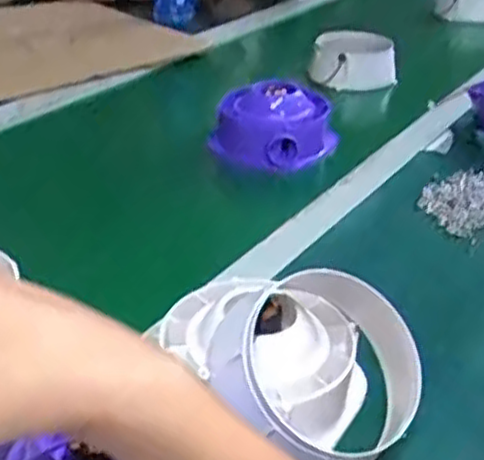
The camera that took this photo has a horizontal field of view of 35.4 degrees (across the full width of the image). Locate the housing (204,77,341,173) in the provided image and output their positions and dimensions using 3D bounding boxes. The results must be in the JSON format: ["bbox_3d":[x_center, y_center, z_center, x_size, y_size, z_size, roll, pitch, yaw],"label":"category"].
[{"bbox_3d":[0.037,-0.126,0.897,0.133,0.083,0.083,16,33,22],"label":"housing"}]

